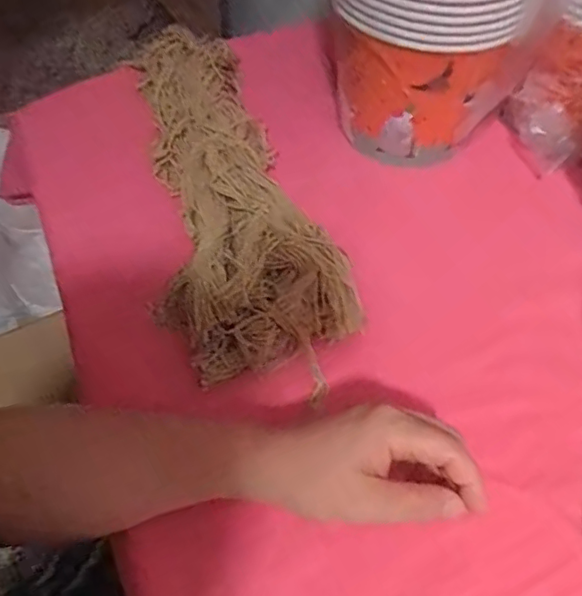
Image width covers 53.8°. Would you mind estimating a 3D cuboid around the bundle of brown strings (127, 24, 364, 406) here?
[{"bbox_3d":[-0.070,-0.102,0.493,0.137,0.058,0.409,-17,55,-12],"label":"bundle of brown strings"}]

